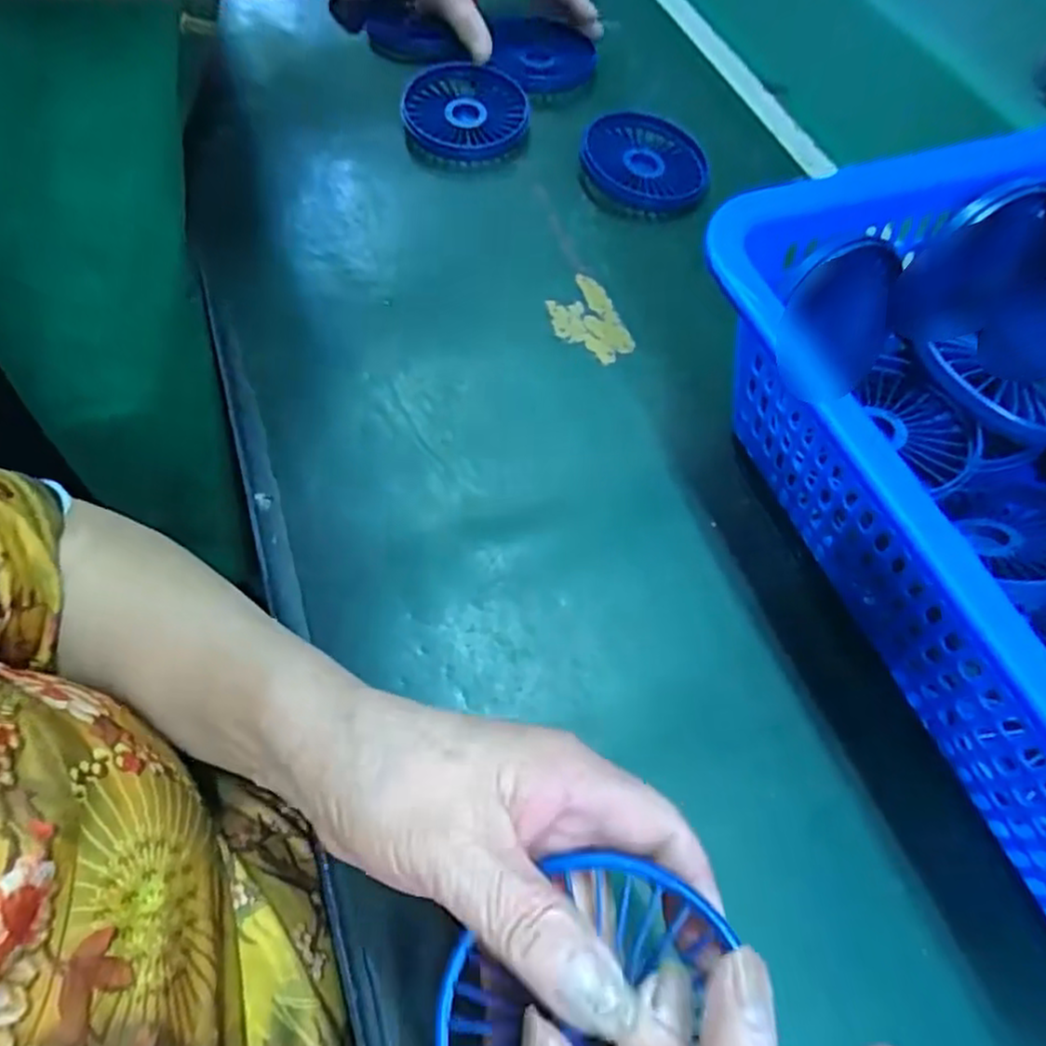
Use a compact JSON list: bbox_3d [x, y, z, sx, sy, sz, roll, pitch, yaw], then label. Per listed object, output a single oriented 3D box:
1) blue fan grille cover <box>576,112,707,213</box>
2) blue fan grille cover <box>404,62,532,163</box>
[{"bbox_3d":[0.090,-0.257,0.503,0.097,0.017,0.082,41,66,19],"label":"blue fan grille cover"},{"bbox_3d":[-0.043,-0.300,0.521,0.087,0.027,0.098,8,60,2],"label":"blue fan grille cover"}]

